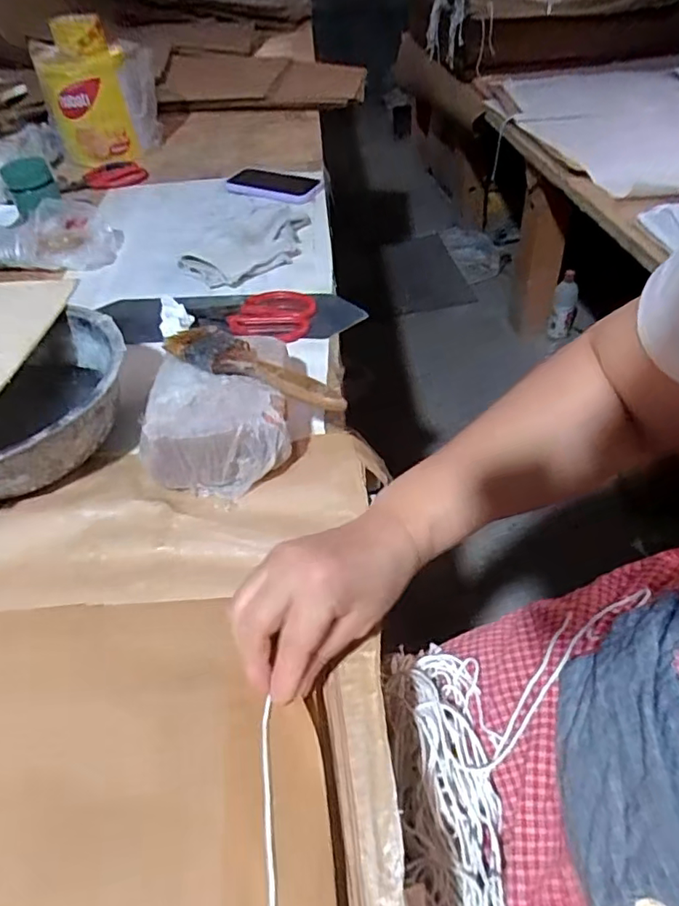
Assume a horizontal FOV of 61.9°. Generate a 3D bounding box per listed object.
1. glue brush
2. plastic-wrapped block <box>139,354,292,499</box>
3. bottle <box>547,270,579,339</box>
[{"bbox_3d":[-0.067,-0.075,0.472,0.171,0.020,0.037,20,51,22],"label":"glue brush"},{"bbox_3d":[-0.099,-0.023,0.478,0.121,0.059,0.107,2,47,6],"label":"plastic-wrapped block"},{"bbox_3d":[0.630,-0.417,1.586,0.067,0.213,0.055,14,49,17],"label":"bottle"}]

